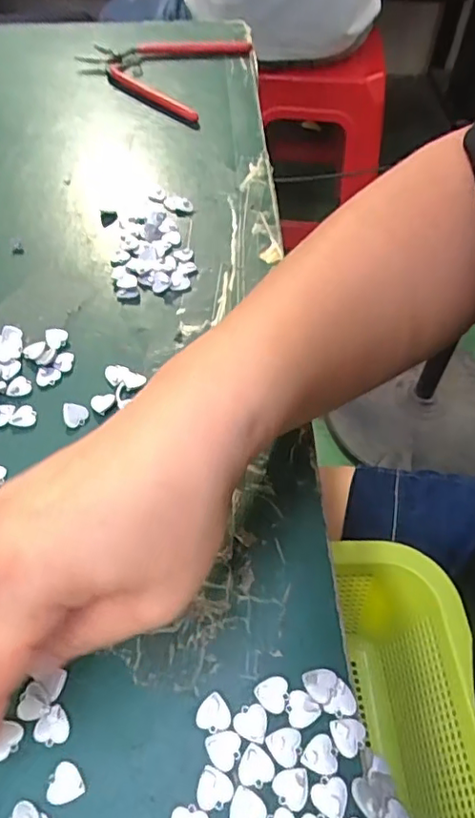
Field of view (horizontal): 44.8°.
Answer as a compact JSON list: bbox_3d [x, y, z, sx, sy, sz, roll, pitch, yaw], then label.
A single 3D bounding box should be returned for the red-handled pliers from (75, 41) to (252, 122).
[{"bbox_3d":[-0.070,-0.293,0.491,0.129,0.015,0.124,20,54,11],"label":"red-handled pliers"}]

